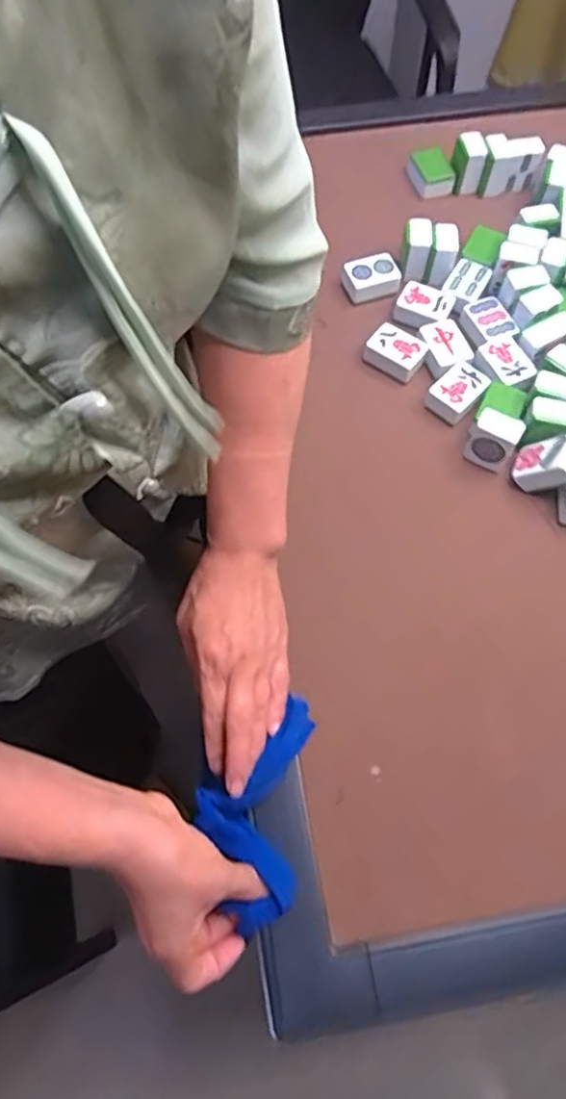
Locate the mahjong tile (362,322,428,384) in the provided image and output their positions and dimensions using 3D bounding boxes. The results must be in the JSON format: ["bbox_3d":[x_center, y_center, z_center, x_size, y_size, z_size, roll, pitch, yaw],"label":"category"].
[{"bbox_3d":[0.112,-0.198,0.650,0.056,0.023,0.042,33,70,14],"label":"mahjong tile"}]

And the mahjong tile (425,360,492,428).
[{"bbox_3d":[0.170,-0.153,0.630,0.051,0.029,0.042,-37,71,-15],"label":"mahjong tile"}]

